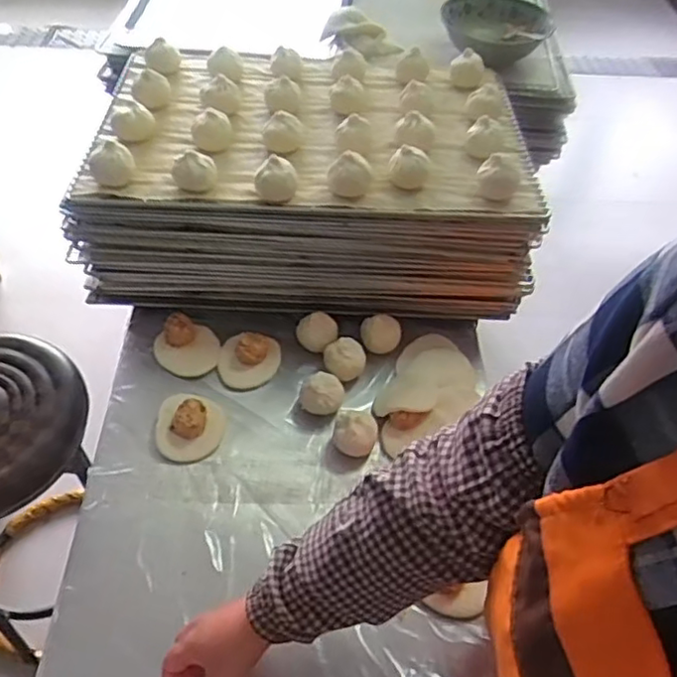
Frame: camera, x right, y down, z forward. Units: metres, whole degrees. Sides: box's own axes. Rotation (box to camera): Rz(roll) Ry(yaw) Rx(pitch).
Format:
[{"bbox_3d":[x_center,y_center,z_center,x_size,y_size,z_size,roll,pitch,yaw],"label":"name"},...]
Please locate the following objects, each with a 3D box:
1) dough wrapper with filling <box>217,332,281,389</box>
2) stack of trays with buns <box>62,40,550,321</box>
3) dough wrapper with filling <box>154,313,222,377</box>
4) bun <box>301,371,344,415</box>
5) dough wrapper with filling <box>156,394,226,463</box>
[{"bbox_3d":[-0.117,0.026,0.833,0.078,0.039,0.073,2,49,-2],"label":"dough wrapper with filling"},{"bbox_3d":[-0.030,-0.261,0.959,0.588,0.215,0.449,4,48,-1],"label":"stack of trays with buns"},{"bbox_3d":[-0.198,0.007,0.836,0.080,0.031,0.083,2,49,-2],"label":"dough wrapper with filling"},{"bbox_3d":[-0.018,0.070,0.794,0.052,0.050,0.049,13,49,8],"label":"bun"},{"bbox_3d":[-0.175,0.097,0.750,0.079,0.037,0.083,2,49,-2],"label":"dough wrapper with filling"}]

